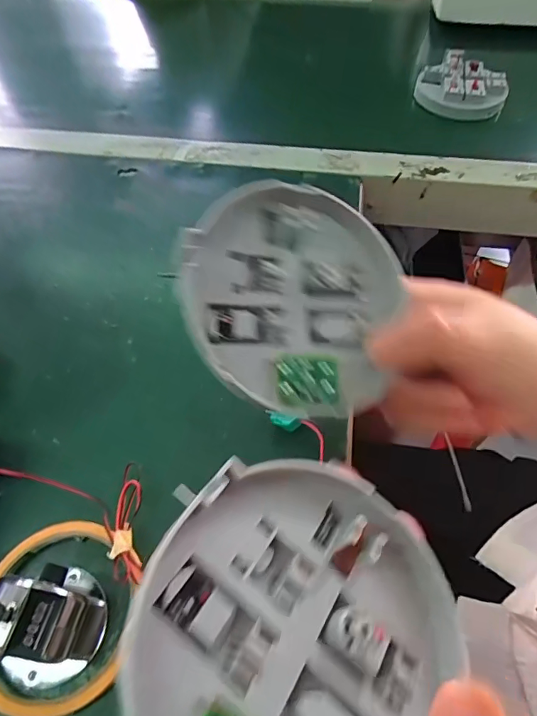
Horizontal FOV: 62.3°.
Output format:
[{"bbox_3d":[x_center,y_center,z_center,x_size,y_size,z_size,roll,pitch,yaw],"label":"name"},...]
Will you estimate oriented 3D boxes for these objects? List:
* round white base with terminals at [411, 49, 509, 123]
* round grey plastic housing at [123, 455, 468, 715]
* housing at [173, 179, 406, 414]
[{"bbox_3d":[0.230,-0.323,0.525,0.098,0.027,0.093,22,59,12],"label":"round white base with terminals"},{"bbox_3d":[0.014,0.086,0.132,0.107,0.016,0.102,30,47,-7],"label":"round grey plastic housing"},{"bbox_3d":[0.012,-0.027,0.196,0.098,0.016,0.100,18,70,-14],"label":"housing"}]

